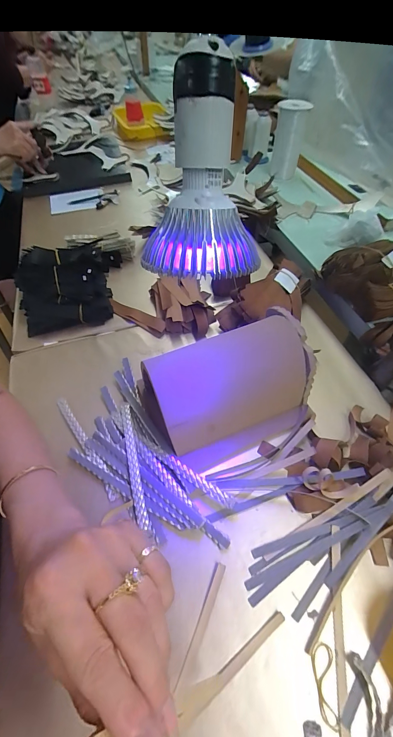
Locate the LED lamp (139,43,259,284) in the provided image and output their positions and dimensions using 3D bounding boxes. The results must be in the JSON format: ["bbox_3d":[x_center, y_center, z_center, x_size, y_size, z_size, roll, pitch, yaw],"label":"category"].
[{"bbox_3d":[0.000,-0.117,0.202,0.083,0.100,0.087,-8,54,-5],"label":"LED lamp"}]

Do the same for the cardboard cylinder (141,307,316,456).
[{"bbox_3d":[0.043,0.021,0.389,0.197,0.109,0.107,-21,56,-14],"label":"cardboard cylinder"}]

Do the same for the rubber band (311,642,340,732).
[{"bbox_3d":[0.115,0.283,0.269,0.018,0.004,0.055,4,54,4],"label":"rubber band"}]

